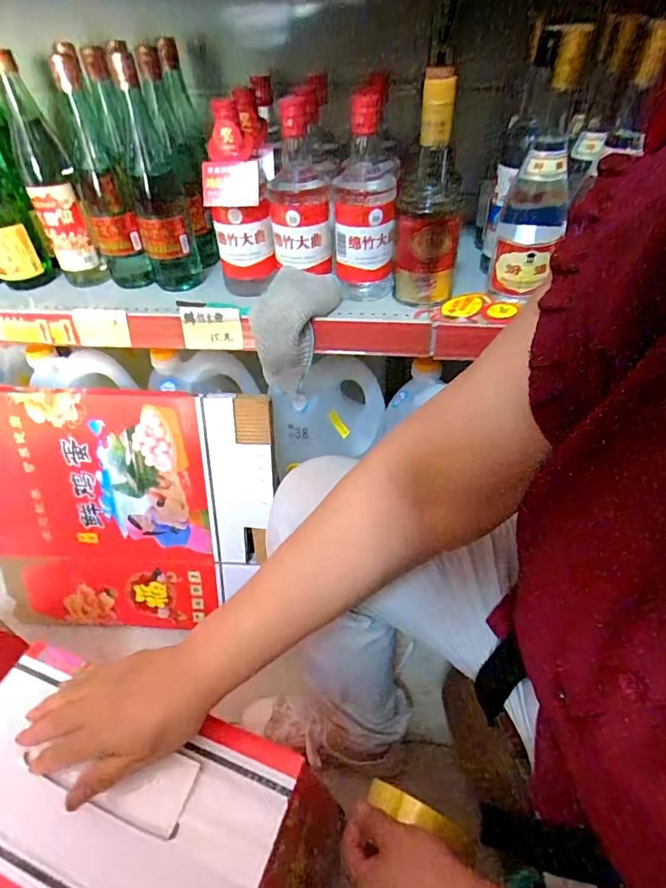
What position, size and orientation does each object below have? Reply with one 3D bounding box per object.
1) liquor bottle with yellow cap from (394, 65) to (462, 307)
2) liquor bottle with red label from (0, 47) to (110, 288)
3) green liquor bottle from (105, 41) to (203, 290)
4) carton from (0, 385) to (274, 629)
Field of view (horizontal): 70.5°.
[{"bbox_3d":[0.116,-0.292,0.555,0.071,0.234,0.084,5,45,8],"label":"liquor bottle with yellow cap"},{"bbox_3d":[-0.368,-0.340,0.612,0.057,0.256,0.067,-18,47,-15],"label":"liquor bottle with red label"},{"bbox_3d":[-0.225,-0.330,0.603,0.072,0.250,0.071,-17,46,-14],"label":"green liquor bottle"},{"bbox_3d":[-0.335,0.120,0.757,0.472,0.416,0.018,3,20,3],"label":"carton"}]

